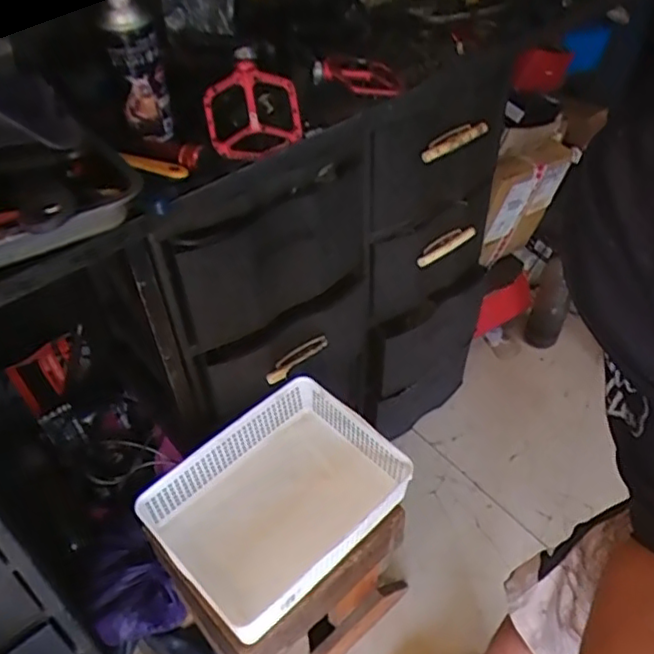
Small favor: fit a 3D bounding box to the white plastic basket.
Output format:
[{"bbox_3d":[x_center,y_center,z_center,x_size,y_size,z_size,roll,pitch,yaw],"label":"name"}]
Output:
[{"bbox_3d":[-0.065,0.252,0.920,0.333,0.104,0.244,-34,54,-27],"label":"white plastic basket"}]

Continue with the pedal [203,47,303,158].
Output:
[{"bbox_3d":[-0.092,-0.267,0.760,0.115,0.119,0.035,-17,14,-13],"label":"pedal"}]

